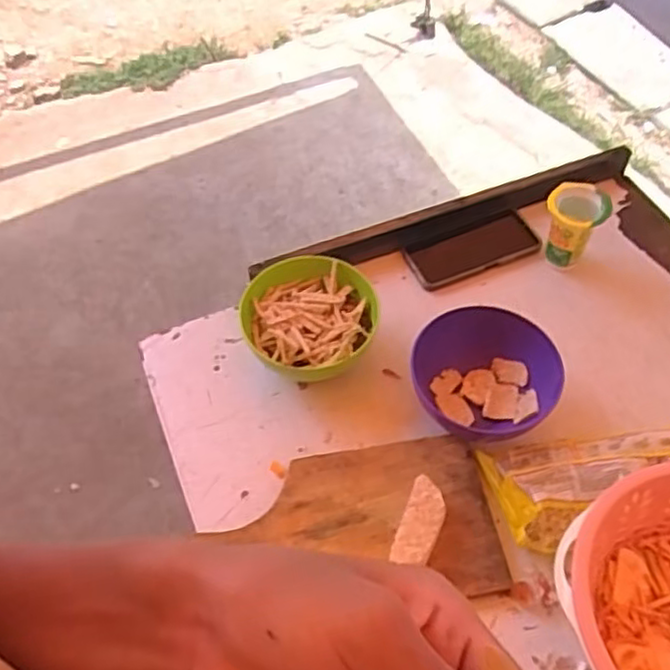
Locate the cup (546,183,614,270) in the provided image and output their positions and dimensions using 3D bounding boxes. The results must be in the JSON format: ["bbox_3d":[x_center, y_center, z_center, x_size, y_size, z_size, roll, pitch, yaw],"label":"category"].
[{"bbox_3d":[0.285,-0.127,0.833,0.064,0.095,0.067,-1,55,1],"label":"cup"}]

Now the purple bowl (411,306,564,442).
[{"bbox_3d":[0.159,0.048,0.726,0.148,0.071,0.139,-1,55,1],"label":"purple bowl"}]

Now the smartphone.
[{"bbox_3d":[0.174,-0.108,0.873,0.163,0.013,0.072,-21,56,-7],"label":"smartphone"}]

